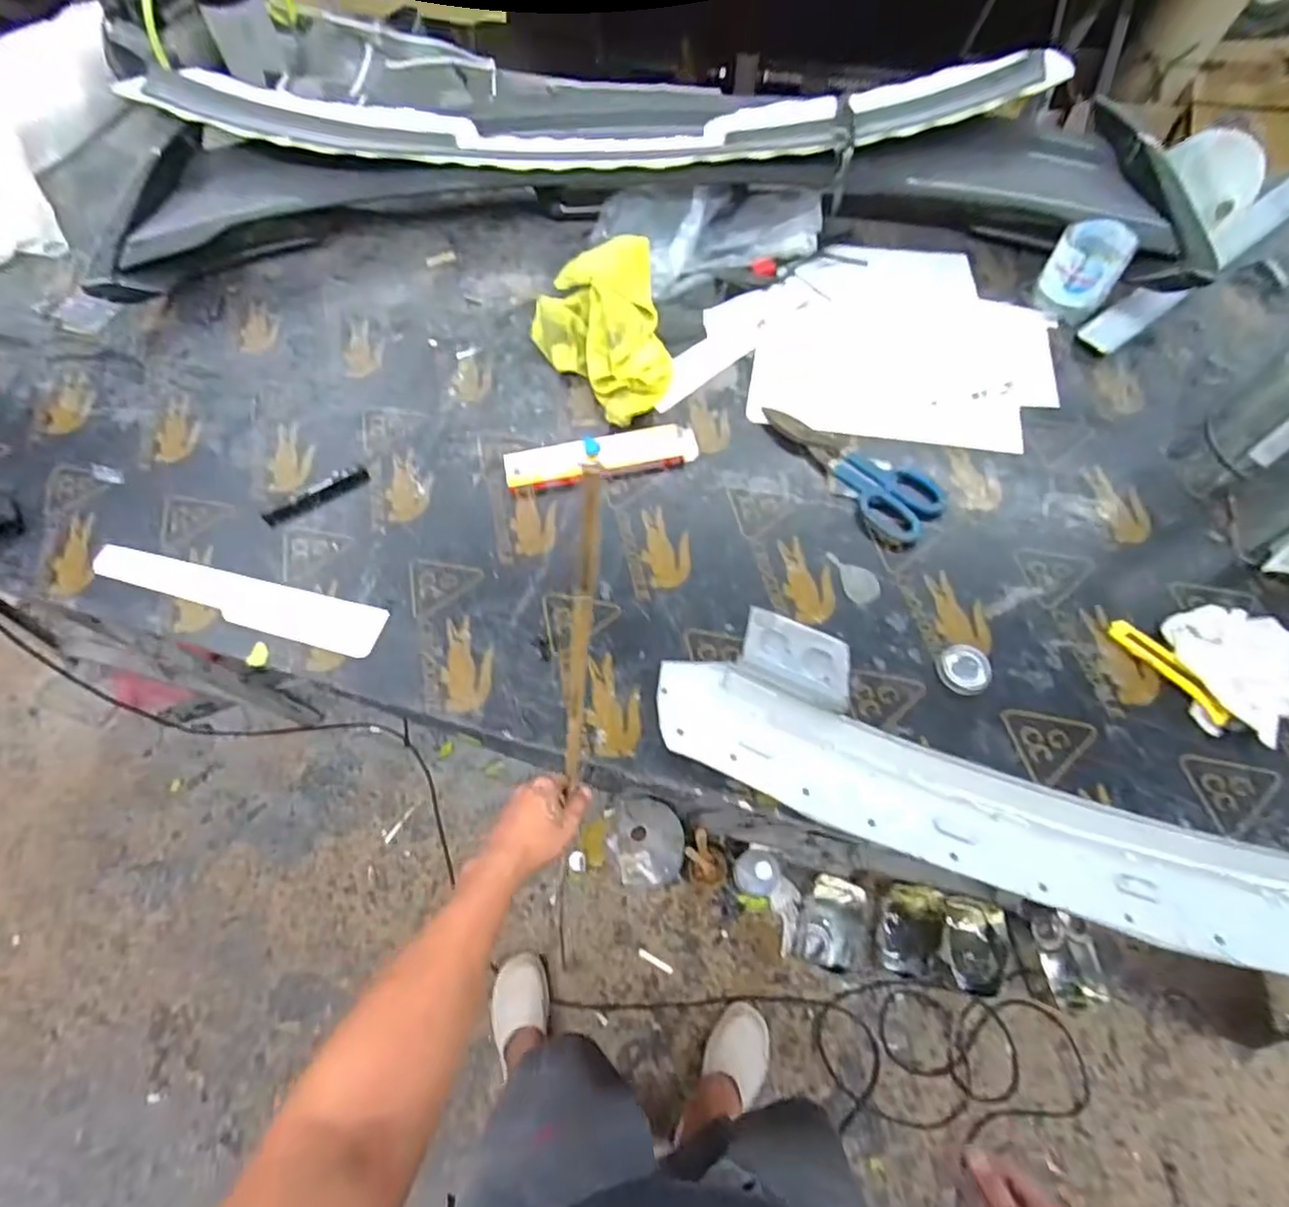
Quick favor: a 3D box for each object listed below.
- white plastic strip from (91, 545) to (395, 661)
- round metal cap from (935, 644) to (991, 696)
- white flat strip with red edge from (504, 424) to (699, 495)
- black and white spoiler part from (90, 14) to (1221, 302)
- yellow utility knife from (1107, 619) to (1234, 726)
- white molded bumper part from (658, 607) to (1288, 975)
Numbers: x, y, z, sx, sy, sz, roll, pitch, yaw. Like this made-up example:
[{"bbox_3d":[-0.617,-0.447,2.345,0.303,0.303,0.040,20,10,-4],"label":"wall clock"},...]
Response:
[{"bbox_3d":[-0.474,-0.006,0.757,0.362,0.009,0.062,13,64,8],"label":"white plastic strip"},{"bbox_3d":[0.337,0.068,0.688,0.055,0.013,0.052,-1,63,1],"label":"round metal cap"},{"bbox_3d":[-0.054,-0.184,0.823,0.238,0.021,0.053,-11,63,-4],"label":"white flat strip with red edge"},{"bbox_3d":[-0.006,-0.622,0.972,1.439,0.147,0.395,1,63,2],"label":"black and white spoiler part"},{"bbox_3d":[0.537,0.066,0.668,0.028,0.022,0.130,-28,66,-12],"label":"yellow utility knife"},{"bbox_3d":[0.437,0.197,0.586,0.865,0.072,0.169,15,65,9],"label":"white molded bumper part"}]

